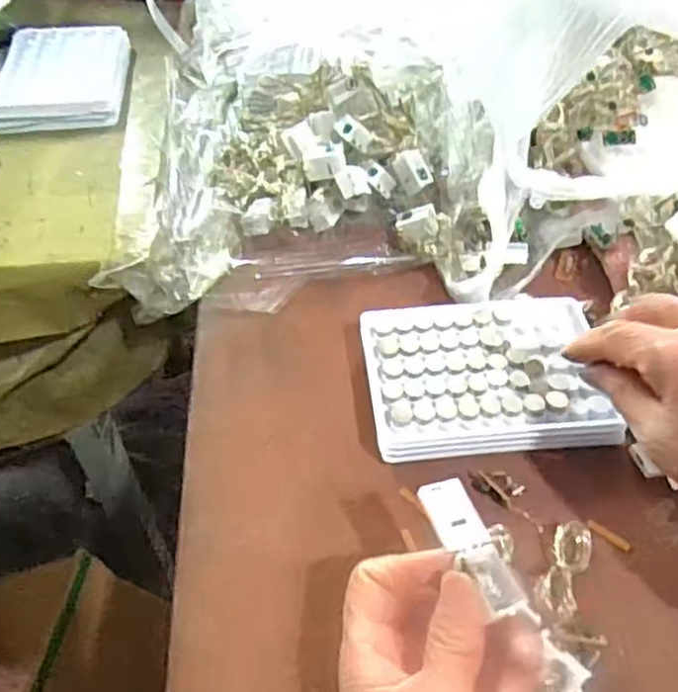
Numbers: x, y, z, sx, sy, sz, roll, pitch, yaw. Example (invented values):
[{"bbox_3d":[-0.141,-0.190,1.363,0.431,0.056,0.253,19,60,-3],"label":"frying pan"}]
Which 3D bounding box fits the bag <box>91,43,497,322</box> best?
[{"bbox_3d":[-0.020,-0.154,0.508,0.231,0.061,0.284,1,49,1],"label":"bag"}]

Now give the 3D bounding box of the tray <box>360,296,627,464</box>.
[{"bbox_3d":[0.081,0.012,0.403,0.128,0.017,0.099,-3,55,-2],"label":"tray"}]

